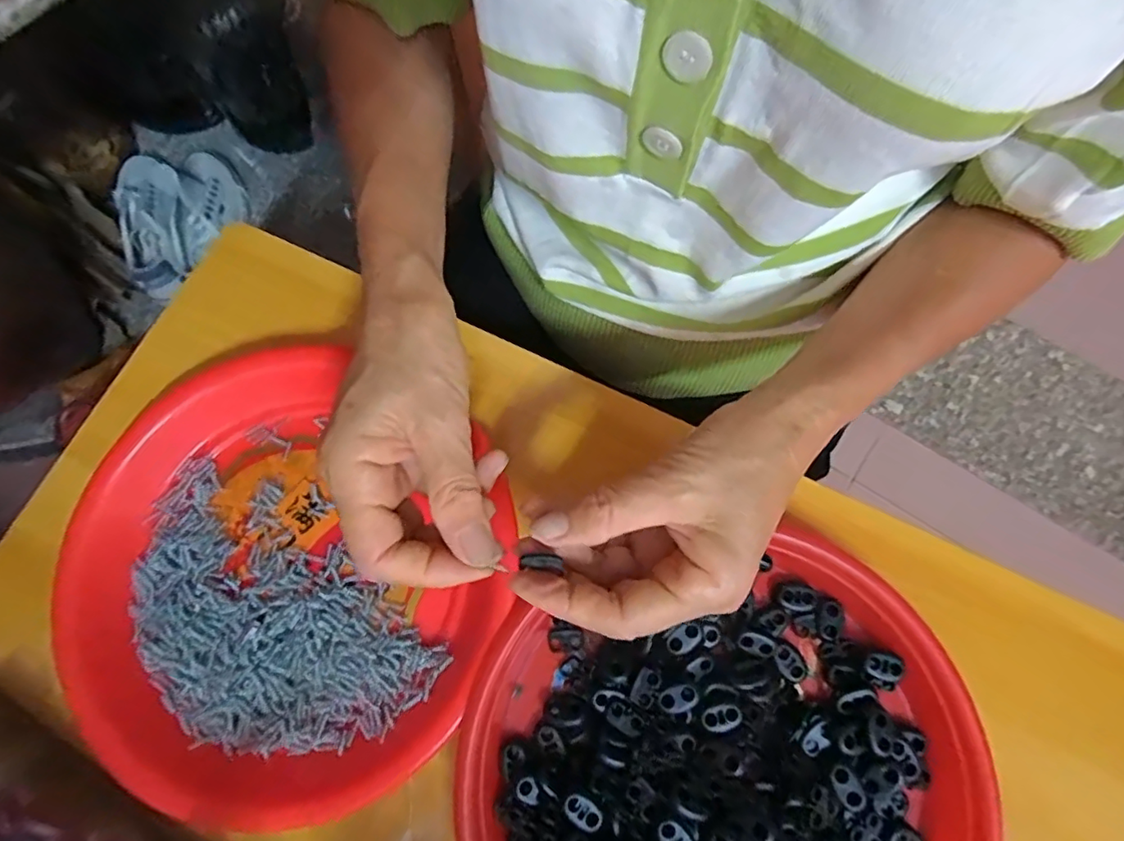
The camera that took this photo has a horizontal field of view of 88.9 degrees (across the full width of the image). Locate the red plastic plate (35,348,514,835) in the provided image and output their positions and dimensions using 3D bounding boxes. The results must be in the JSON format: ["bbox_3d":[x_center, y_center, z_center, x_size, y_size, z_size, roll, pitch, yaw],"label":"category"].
[{"bbox_3d":[-0.150,0.084,0.299,0.226,0.026,0.212,40,80,10],"label":"red plastic plate"}]

